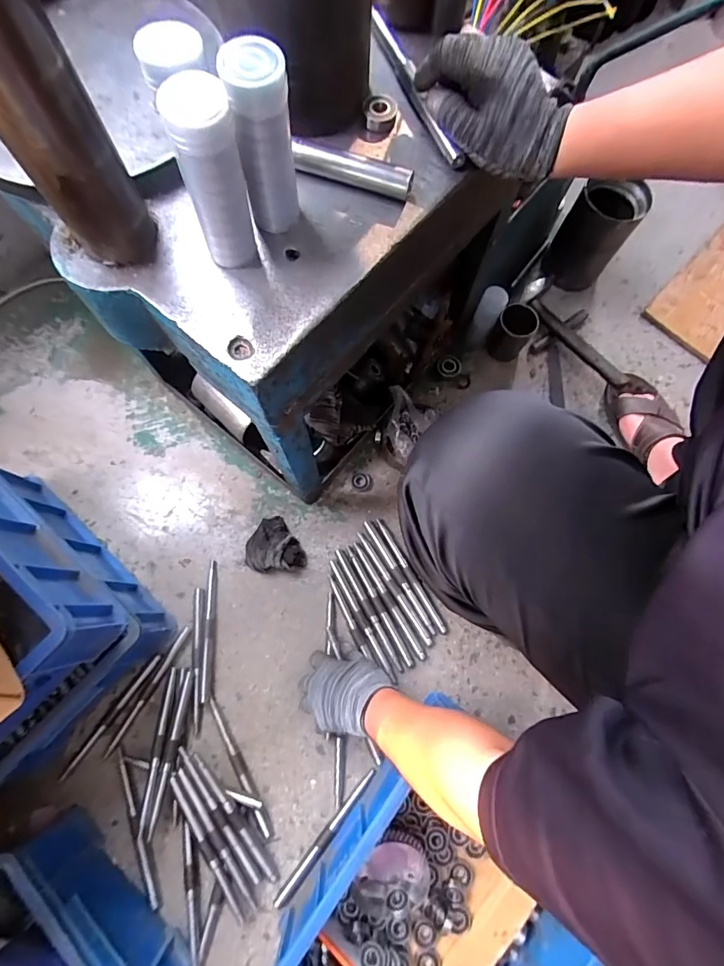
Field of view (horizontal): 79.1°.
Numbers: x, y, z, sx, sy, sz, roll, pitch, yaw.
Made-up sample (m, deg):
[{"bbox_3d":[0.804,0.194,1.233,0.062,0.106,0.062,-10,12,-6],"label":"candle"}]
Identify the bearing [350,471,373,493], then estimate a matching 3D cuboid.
[{"bbox_3d":[0.000,-0.001,0.783,0.038,0.009,0.032,16,75,3],"label":"bearing"}]

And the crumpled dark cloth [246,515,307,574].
[{"bbox_3d":[-0.151,0.103,0.742,0.099,0.041,0.091,-7,75,-3],"label":"crumpled dark cloth"}]

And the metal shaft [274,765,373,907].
[{"bbox_3d":[-0.051,0.520,0.647,0.017,0.018,0.210,38,78,9],"label":"metal shaft"}]

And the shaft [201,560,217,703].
[{"bbox_3d":[-0.249,0.239,0.718,0.015,0.012,0.215,-2,75,-1],"label":"shaft"}]

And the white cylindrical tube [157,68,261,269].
[{"bbox_3d":[-0.106,-0.216,0.327,0.042,0.128,0.039,0,75,-1],"label":"white cylindrical tube"}]

